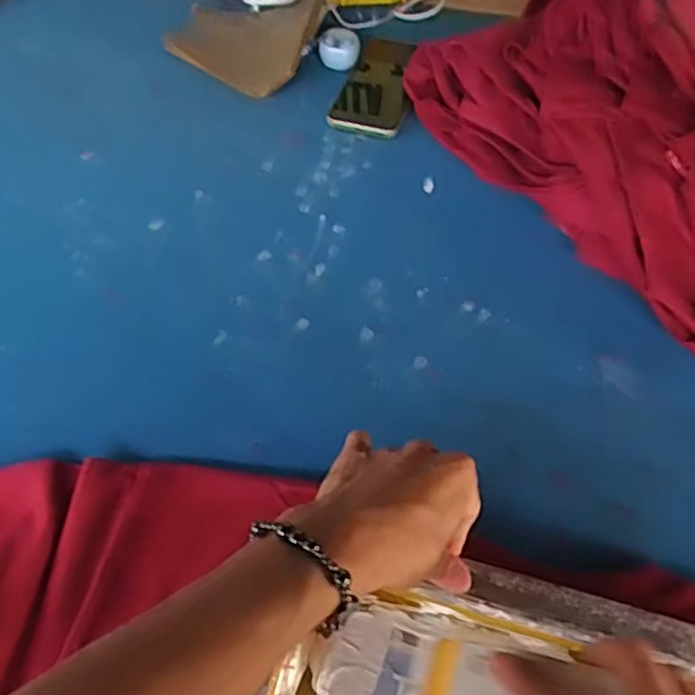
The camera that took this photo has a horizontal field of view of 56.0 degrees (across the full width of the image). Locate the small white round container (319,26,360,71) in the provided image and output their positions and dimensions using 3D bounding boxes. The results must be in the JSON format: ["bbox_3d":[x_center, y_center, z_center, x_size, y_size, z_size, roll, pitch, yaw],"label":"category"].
[{"bbox_3d":[-0.009,-0.329,0.728,0.045,0.028,0.048,0,56,1],"label":"small white round container"}]

